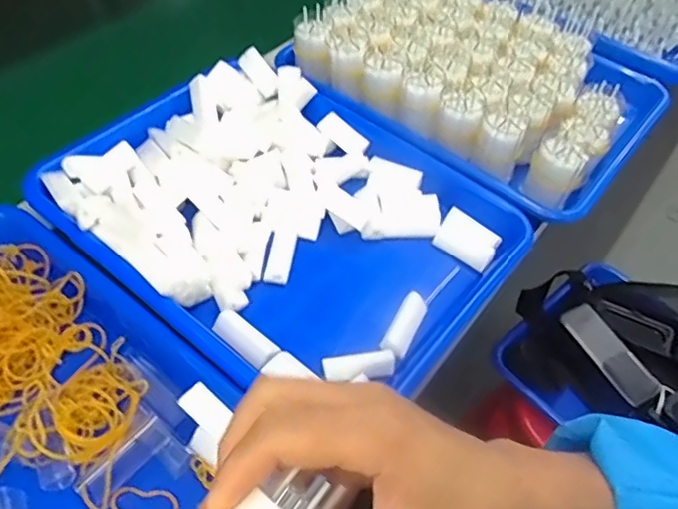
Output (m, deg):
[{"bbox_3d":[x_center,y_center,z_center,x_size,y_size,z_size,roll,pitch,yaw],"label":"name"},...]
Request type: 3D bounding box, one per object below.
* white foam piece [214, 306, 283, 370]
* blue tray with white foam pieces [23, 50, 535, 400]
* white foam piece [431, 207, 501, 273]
[{"bbox_3d":[-0.063,0.056,0.394,0.048,0.011,0.022,33,56,20],"label":"white foam piece"},{"bbox_3d":[-0.043,-0.033,0.461,0.322,0.051,0.257,35,57,21],"label":"blue tray with white foam pieces"},{"bbox_3d":[0.101,-0.013,0.456,0.049,0.014,0.035,34,56,21],"label":"white foam piece"}]

